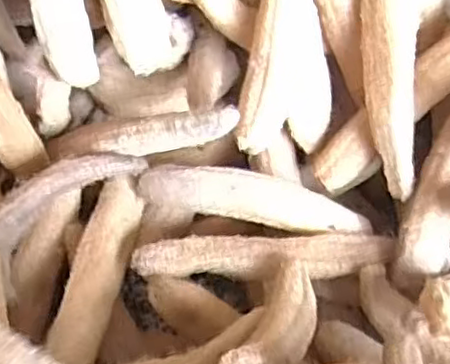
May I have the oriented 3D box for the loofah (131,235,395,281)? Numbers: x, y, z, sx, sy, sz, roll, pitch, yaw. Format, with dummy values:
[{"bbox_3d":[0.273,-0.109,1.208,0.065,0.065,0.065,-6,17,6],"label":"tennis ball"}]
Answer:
[{"bbox_3d":[0.055,0.096,0.872,0.344,0.040,0.069,-3,44,-5],"label":"loofah"}]

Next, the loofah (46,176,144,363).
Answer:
[{"bbox_3d":[-0.163,0.112,0.860,0.058,0.051,0.301,6,44,5],"label":"loofah"}]

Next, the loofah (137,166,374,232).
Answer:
[{"bbox_3d":[0.040,0.023,0.917,0.325,0.064,0.053,6,44,4],"label":"loofah"}]

